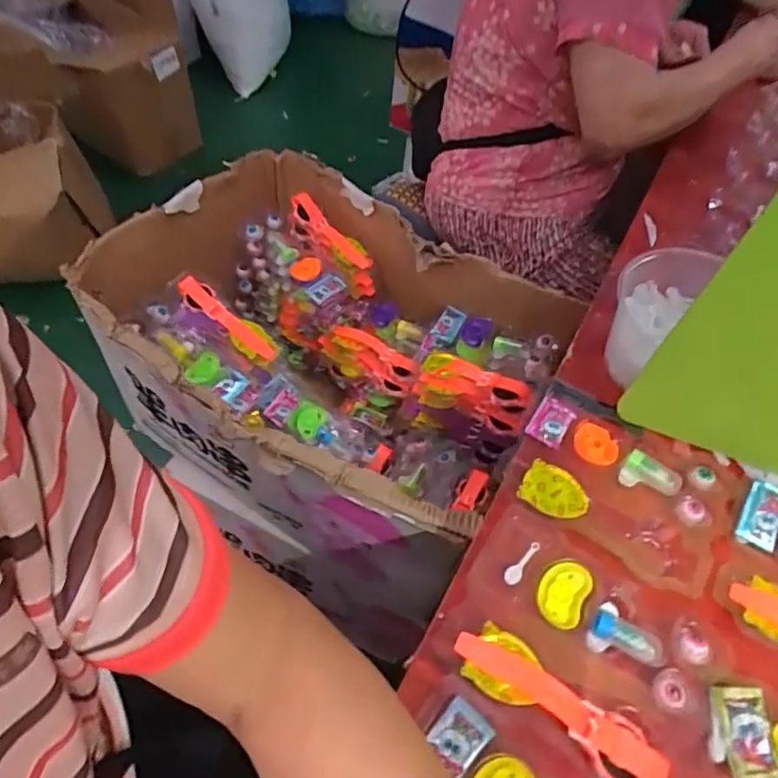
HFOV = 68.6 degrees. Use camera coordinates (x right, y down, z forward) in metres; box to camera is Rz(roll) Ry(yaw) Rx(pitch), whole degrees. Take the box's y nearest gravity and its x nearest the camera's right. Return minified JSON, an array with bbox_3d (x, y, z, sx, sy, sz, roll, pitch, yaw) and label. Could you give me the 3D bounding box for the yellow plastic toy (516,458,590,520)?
[{"bbox_3d":[0.131,0.082,0.451,0.050,0.008,0.036,32,57,15],"label":"yellow plastic toy"}]

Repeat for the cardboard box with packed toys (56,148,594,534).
[{"bbox_3d":[-0.090,-0.042,0.752,0.523,0.253,0.378,32,58,16],"label":"cardboard box with packed toys"}]

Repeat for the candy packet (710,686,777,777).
[{"bbox_3d":[0.231,0.221,0.365,0.030,0.010,0.053,7,54,-2],"label":"candy packet"}]

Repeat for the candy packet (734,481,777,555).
[{"bbox_3d":[0.301,0.101,0.460,0.033,0.012,0.058,30,57,14],"label":"candy packet"}]

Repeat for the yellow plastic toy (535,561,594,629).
[{"bbox_3d":[0.126,0.146,0.412,0.033,0.004,0.047,24,56,10],"label":"yellow plastic toy"}]

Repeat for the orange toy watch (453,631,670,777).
[{"bbox_3d":[0.108,0.203,0.364,0.143,0.018,0.031,32,57,16],"label":"orange toy watch"}]

